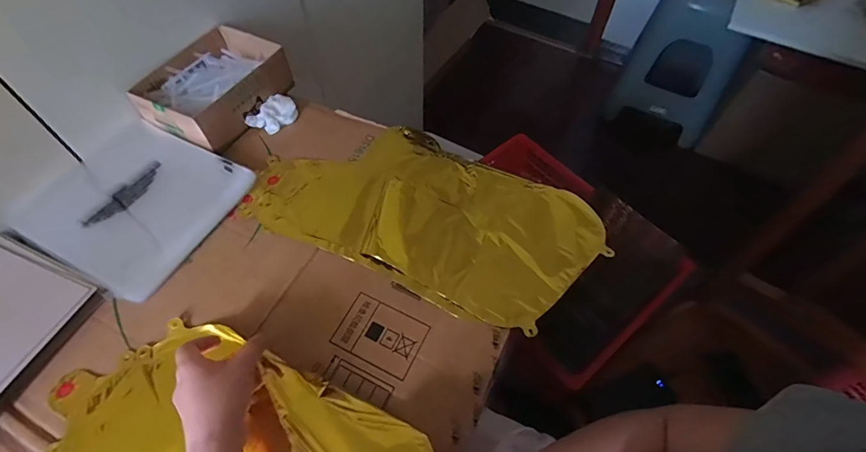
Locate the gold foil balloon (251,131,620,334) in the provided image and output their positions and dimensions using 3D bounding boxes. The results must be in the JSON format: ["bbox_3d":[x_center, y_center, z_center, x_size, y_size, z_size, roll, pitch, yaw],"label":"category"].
[{"bbox_3d":[-0.006,-0.027,0.547,0.418,0.014,0.213,22,59,11],"label":"gold foil balloon"}]

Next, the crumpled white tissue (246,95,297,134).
[{"bbox_3d":[-0.230,-0.162,0.625,0.046,0.022,0.067,27,60,14],"label":"crumpled white tissue"}]

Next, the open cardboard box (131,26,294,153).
[{"bbox_3d":[-0.316,-0.208,0.631,0.143,0.054,0.197,24,60,12],"label":"open cardboard box"}]

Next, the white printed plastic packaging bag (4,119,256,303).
[{"bbox_3d":[-0.372,-0.034,0.536,0.215,0.012,0.198,25,60,13],"label":"white printed plastic packaging bag"}]

